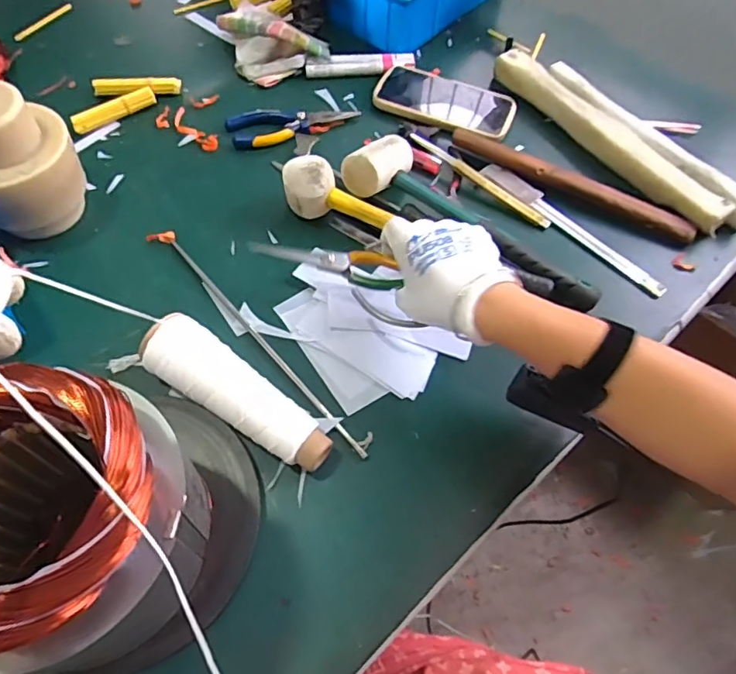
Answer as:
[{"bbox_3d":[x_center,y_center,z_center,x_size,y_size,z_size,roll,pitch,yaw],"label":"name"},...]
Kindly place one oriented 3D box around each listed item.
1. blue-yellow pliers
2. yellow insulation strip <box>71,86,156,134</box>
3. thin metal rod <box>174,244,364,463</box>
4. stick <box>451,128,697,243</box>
[{"bbox_3d":[-0.086,-0.256,0.633,0.154,0.013,0.059,-16,62,-13],"label":"blue-yellow pliers"},{"bbox_3d":[-0.298,-0.267,0.628,0.098,0.016,0.025,-32,67,-20],"label":"yellow insulation strip"},{"bbox_3d":[-0.099,0.002,0.489,0.007,0.006,0.290,-36,68,-22],"label":"thin metal rod"},{"bbox_3d":[0.223,-0.172,0.596,0.279,0.016,0.027,28,62,12],"label":"stick"}]

